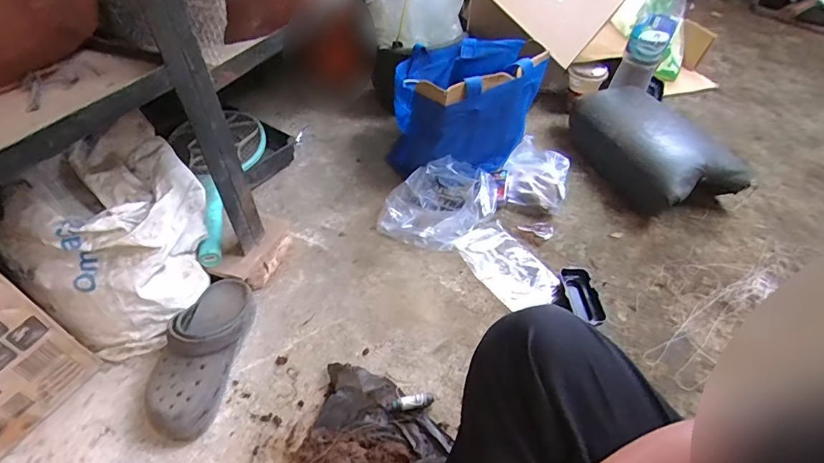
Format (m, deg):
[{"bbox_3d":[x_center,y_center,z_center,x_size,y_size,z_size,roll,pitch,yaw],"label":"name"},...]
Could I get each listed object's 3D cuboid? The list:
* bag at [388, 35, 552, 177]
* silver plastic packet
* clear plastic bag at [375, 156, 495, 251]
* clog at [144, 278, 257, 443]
[{"bbox_3d":[0.085,-0.246,0.927,0.236,0.245,0.222,36,57,28],"label":"bag"},{"bbox_3d":[0.168,0.057,0.800,0.115,0.014,0.187,-29,53,-23],"label":"silver plastic packet"},{"bbox_3d":[0.056,-0.054,0.869,0.225,0.071,0.154,-28,53,-22],"label":"clear plastic bag"},{"bbox_3d":[-0.305,0.171,0.655,0.097,0.087,0.241,1,48,2],"label":"clog"}]

